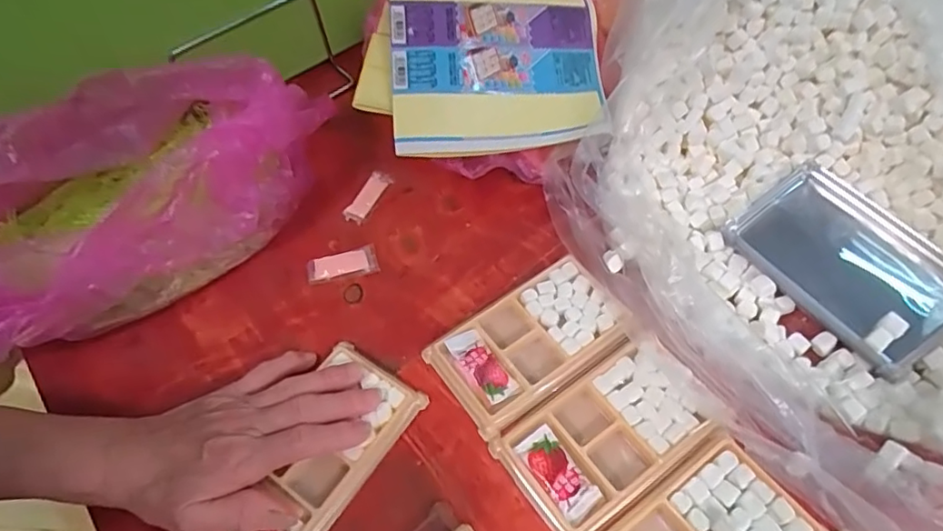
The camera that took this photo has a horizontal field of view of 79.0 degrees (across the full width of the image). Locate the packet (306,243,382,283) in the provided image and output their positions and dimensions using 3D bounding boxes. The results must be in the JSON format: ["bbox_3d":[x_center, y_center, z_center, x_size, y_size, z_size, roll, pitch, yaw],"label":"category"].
[{"bbox_3d":[-0.105,0.000,0.462,0.056,0.006,0.024,-13,54,-4],"label":"packet"}]

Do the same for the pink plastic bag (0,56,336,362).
[{"bbox_3d":[-0.276,-0.057,0.460,0.337,0.107,0.176,-20,55,-9],"label":"pink plastic bag"}]

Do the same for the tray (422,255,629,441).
[{"bbox_3d":[0.043,0.054,0.405,0.130,0.013,0.080,-31,57,-17],"label":"tray"}]

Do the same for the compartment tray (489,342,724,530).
[{"bbox_3d":[0.086,0.105,0.362,0.128,0.013,0.079,-31,57,-16],"label":"compartment tray"}]

